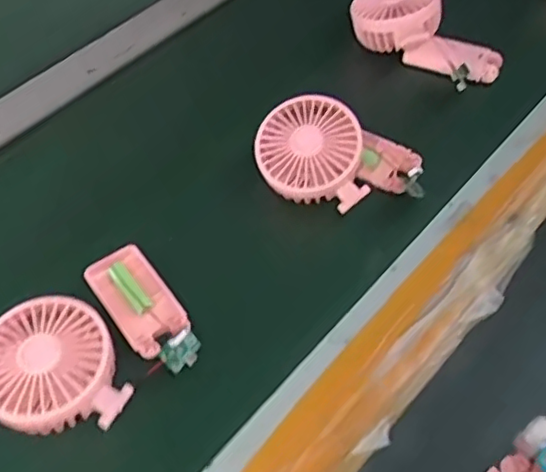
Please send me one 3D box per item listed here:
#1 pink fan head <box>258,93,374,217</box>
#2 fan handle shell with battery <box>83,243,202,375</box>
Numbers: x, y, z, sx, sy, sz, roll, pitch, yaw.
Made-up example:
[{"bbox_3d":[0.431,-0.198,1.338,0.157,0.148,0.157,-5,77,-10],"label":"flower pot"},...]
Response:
[{"bbox_3d":[0.033,-0.073,0.546,0.093,0.031,0.089,9,81,17],"label":"pink fan head"},{"bbox_3d":[-0.098,0.051,0.485,0.047,0.020,0.119,-32,60,-21],"label":"fan handle shell with battery"}]

